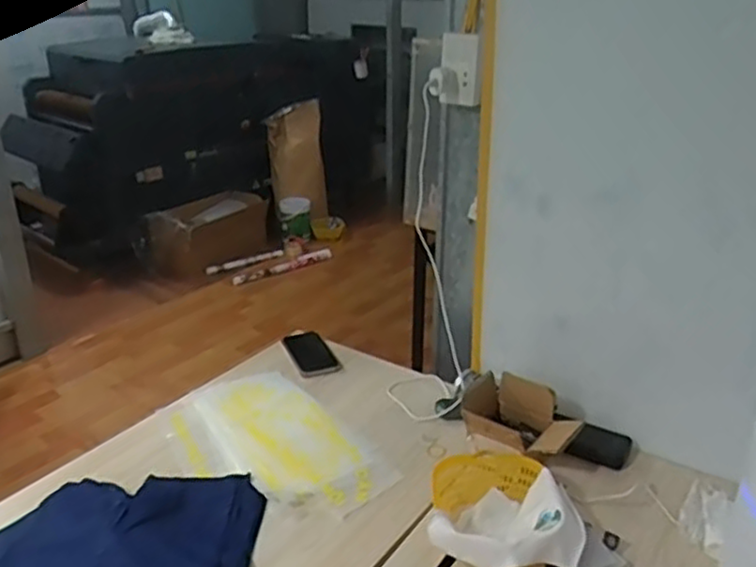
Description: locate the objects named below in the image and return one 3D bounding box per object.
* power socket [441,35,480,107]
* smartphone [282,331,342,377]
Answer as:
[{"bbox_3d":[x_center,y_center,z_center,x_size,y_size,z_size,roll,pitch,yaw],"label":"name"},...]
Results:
[{"bbox_3d":[0.146,-0.378,1.230,0.020,0.120,0.090,-20,31,-38],"label":"power socket"},{"bbox_3d":[-0.137,0.134,1.403,0.085,0.009,0.157,-10,26,-22],"label":"smartphone"}]

